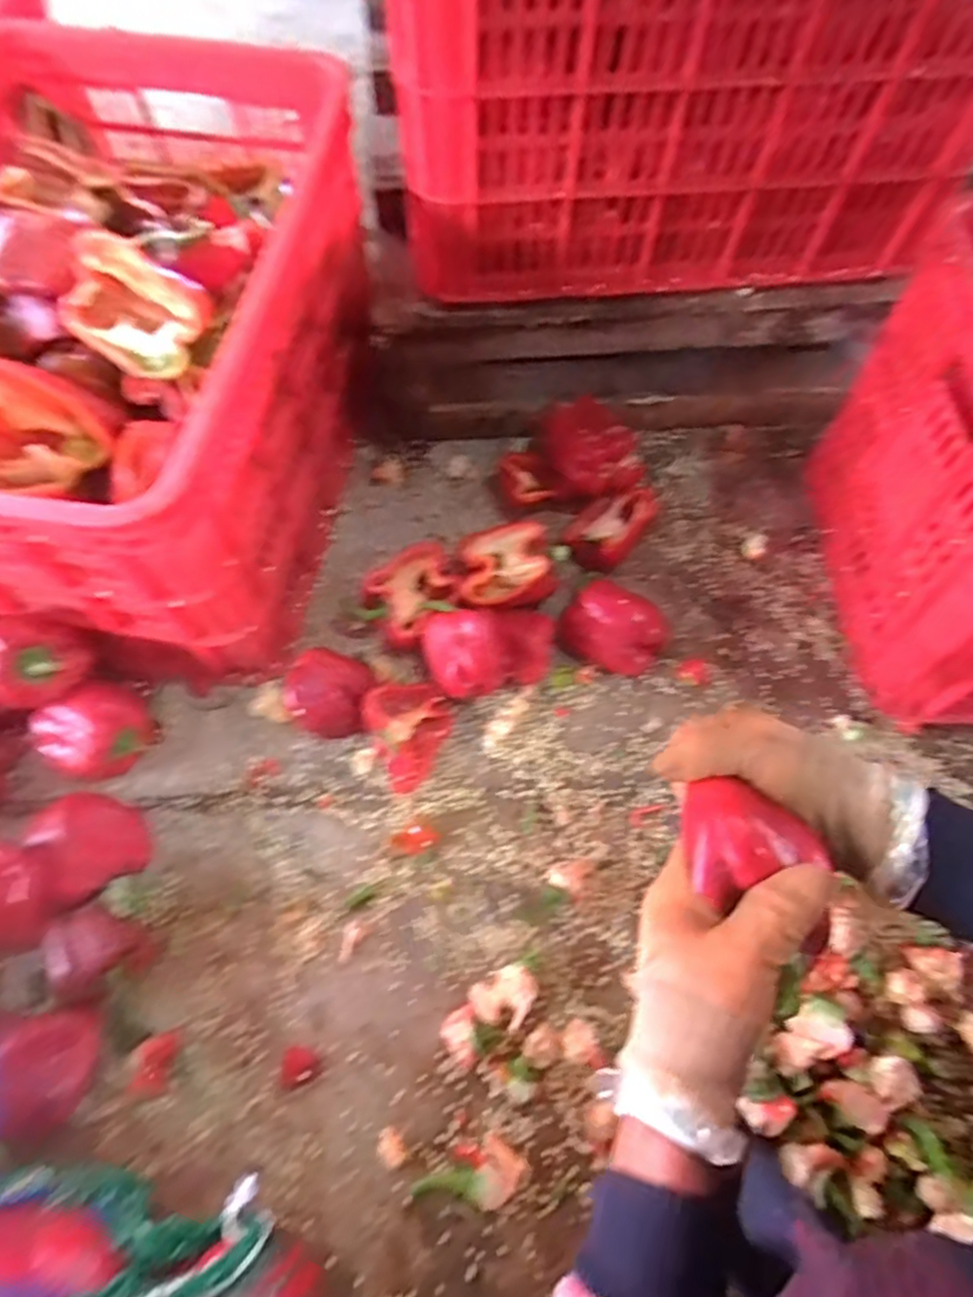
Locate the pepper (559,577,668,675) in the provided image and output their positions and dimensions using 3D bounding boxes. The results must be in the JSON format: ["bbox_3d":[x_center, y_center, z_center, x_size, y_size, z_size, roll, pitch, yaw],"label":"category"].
[{"bbox_3d":[0.128,-0.025,0.656,0.101,0.062,0.079,30,70,11],"label":"pepper"}]

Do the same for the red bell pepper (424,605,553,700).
[{"bbox_3d":[0.004,0.007,0.625,0.120,0.078,0.074,-6,67,-4],"label":"red bell pepper"}]

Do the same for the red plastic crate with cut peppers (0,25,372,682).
[{"bbox_3d":[-0.325,-0.266,0.612,0.352,0.268,0.508,12,67,4],"label":"red plastic crate with cut peppers"}]

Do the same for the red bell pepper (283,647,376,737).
[{"bbox_3d":[-0.144,0.043,0.608,0.067,0.063,0.070,0,67,-1],"label":"red bell pepper"}]

